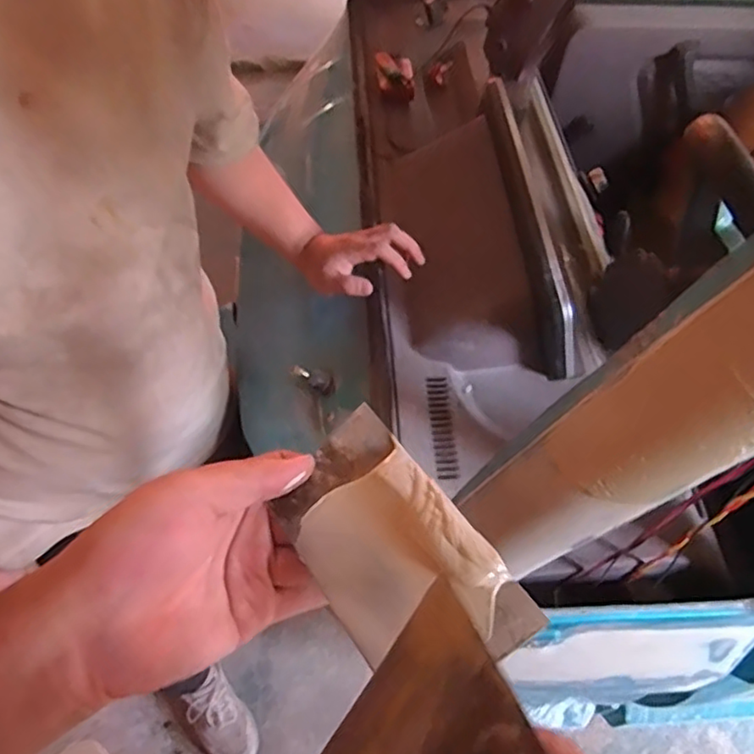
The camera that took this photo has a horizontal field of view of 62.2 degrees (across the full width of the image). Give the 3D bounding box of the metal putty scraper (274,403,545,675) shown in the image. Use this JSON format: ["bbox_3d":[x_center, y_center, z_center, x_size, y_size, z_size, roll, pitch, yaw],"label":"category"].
[{"bbox_3d":[0.005,0.079,0.298,0.073,0.011,0.139,-33,56,-13],"label":"metal putty scraper"}]

